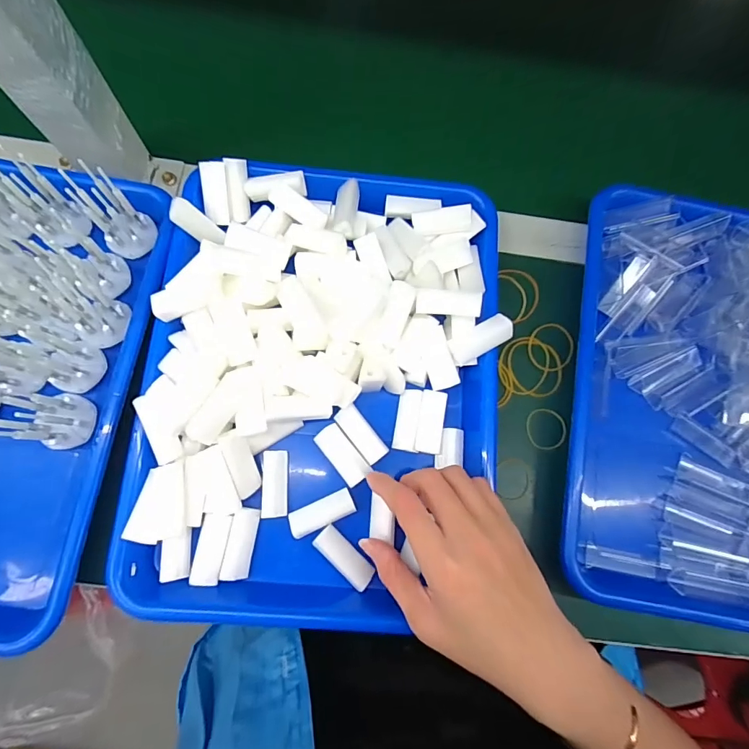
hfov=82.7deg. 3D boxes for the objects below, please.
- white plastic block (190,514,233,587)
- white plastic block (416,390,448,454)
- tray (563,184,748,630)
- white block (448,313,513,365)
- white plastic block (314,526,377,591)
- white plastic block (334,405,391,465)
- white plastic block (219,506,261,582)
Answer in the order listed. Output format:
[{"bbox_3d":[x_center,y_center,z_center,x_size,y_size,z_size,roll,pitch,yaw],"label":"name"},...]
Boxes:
[{"bbox_3d":[-0.110,0.117,0.285,0.020,0.007,0.045,10,77,-1],"label":"white plastic block"},{"bbox_3d":[0.042,0.036,0.317,0.019,0.008,0.045,7,85,6],"label":"white plastic block"},{"bbox_3d":[0.274,0.021,0.331,0.241,0.050,0.322,11,77,-1],"label":"tray"},{"bbox_3d":[0.078,-0.026,0.314,0.047,0.006,0.021,-30,86,7],"label":"white block"},{"bbox_3d":[-0.021,0.126,0.292,0.018,0.006,0.046,-44,75,-10],"label":"white plastic block"},{"bbox_3d":[-0.009,0.044,0.312,0.018,0.007,0.045,-38,82,-11],"label":"white plastic block"},{"bbox_3d":[-0.091,0.115,0.290,0.022,0.005,0.046,17,75,-45],"label":"white plastic block"}]

